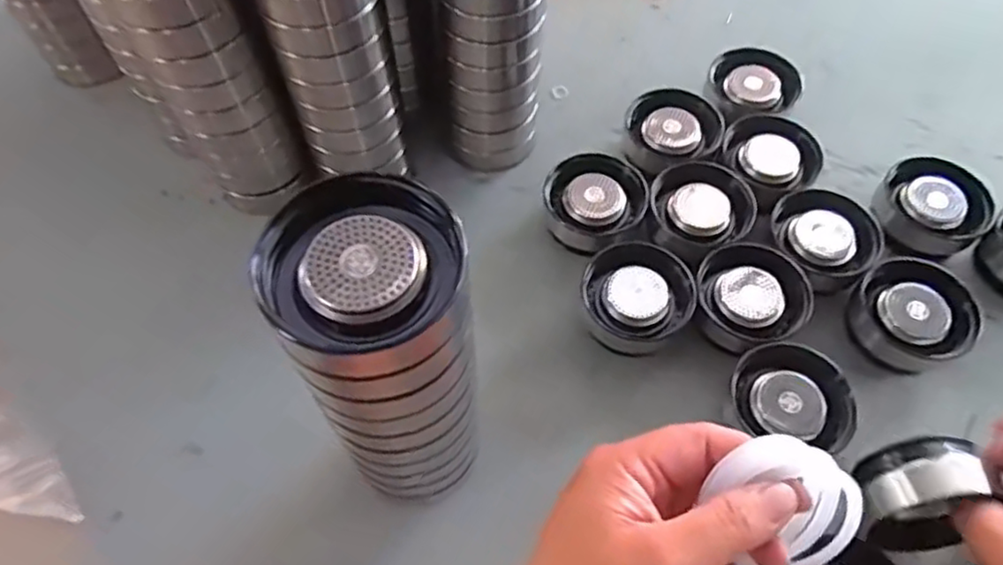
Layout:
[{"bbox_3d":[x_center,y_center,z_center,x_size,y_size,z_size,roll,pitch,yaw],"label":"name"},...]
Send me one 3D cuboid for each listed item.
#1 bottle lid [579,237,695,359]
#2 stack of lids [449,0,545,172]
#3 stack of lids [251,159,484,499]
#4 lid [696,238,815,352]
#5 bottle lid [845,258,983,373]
[{"bbox_3d":[0.083,0.007,0.416,0.064,0.028,0.059,11,60,7],"label":"bottle lid"},{"bbox_3d":[-0.002,-0.156,0.444,0.064,0.168,0.073,31,65,17],"label":"stack of lids"},{"bbox_3d":[-0.045,0.039,0.300,0.068,0.188,0.068,-29,64,-15],"label":"stack of lids"},{"bbox_3d":[0.151,0.009,0.420,0.062,0.030,0.061,0,60,0],"label":"lid"},{"bbox_3d":[0.248,0.020,0.414,0.058,0.032,0.064,-33,65,-17],"label":"bottle lid"}]

